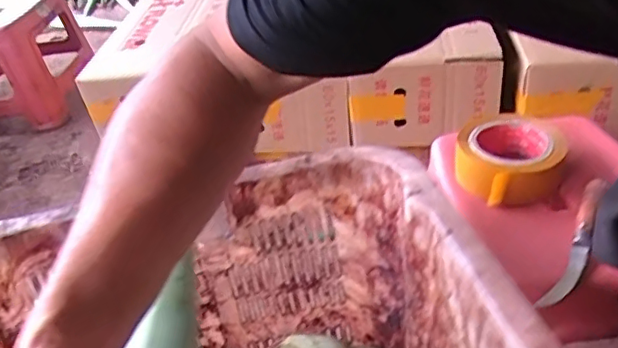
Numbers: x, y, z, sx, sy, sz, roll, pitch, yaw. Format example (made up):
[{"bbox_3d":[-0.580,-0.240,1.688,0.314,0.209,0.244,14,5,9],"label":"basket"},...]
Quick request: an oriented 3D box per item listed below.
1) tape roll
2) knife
[{"bbox_3d":[0.226,-0.018,0.662,0.108,0.057,0.109,-6,31,3],"label":"tape roll"},{"bbox_3d":[0.256,0.061,0.552,0.024,0.025,0.179,14,38,32],"label":"knife"}]

